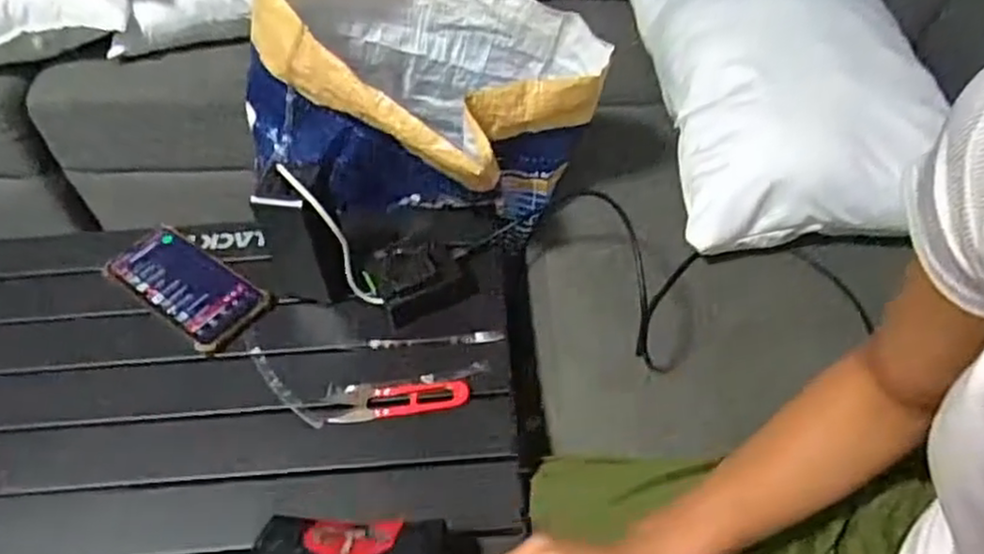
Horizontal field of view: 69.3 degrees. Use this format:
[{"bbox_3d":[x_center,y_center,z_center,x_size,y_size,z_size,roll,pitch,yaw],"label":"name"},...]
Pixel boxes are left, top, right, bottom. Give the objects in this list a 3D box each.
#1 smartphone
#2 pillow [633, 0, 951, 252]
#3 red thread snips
[{"bbox_3d":[-0.289,0.008,0.680,0.170,0.018,0.080,30,56,25],"label":"smartphone"},{"bbox_3d":[0.309,-0.245,0.820,0.232,0.115,0.469,0,48,2],"label":"pillow"},{"bbox_3d":[-0.076,0.101,0.596,0.113,0.009,0.032,-5,49,-3],"label":"red thread snips"}]

